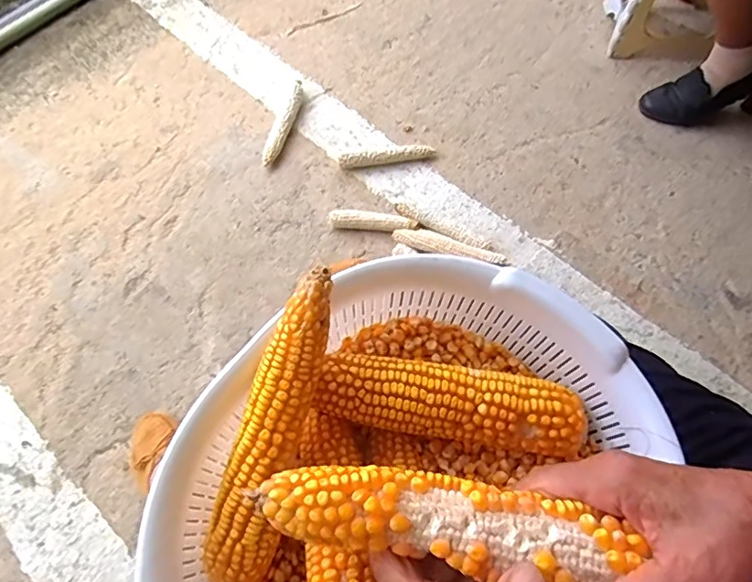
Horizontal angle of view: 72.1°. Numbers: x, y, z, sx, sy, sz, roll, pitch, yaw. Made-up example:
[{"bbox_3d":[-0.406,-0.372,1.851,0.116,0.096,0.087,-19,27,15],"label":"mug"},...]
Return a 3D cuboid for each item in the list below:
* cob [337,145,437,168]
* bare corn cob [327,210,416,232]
[{"bbox_3d":[0.023,-0.264,1.014,0.186,0.032,0.025,-10,64,-3],"label":"cob"},{"bbox_3d":[-0.006,-0.123,0.949,0.161,0.033,0.033,8,65,6],"label":"bare corn cob"}]

